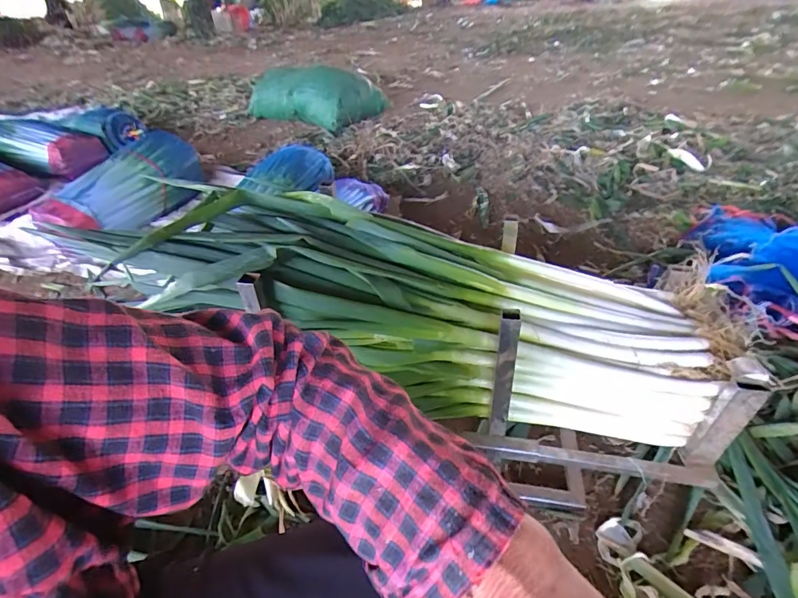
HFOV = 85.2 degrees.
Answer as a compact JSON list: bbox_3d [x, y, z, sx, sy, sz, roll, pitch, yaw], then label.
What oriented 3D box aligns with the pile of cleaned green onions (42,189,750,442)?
[{"bbox_3d":[0.026,-0.009,0.686,0.926,0.211,0.250,16,40,-3],"label":"pile of cleaned green onions"}]

